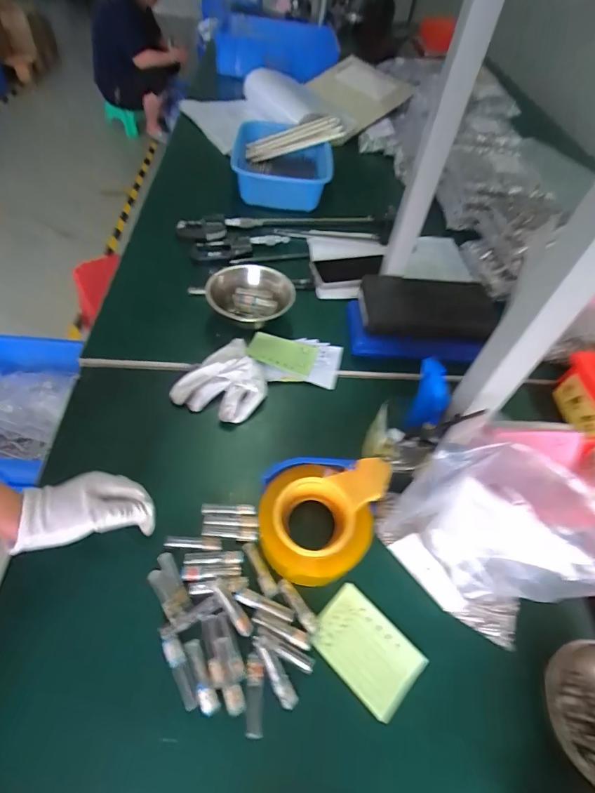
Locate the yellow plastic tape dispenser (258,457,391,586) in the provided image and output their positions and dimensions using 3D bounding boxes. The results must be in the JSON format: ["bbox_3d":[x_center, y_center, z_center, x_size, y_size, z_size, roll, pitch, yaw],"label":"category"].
[{"bbox_3d":[0.030,0.129,0.427,0.138,0.048,0.119,3,53,-6],"label":"yellow plastic tape dispenser"}]

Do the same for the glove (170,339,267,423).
[{"bbox_3d":[-0.092,-0.020,0.546,0.101,0.037,0.126,28,55,14],"label":"glove"}]

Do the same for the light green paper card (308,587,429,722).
[{"bbox_3d":[0.066,0.243,0.388,0.100,0.007,0.069,40,58,21],"label":"light green paper card"}]

